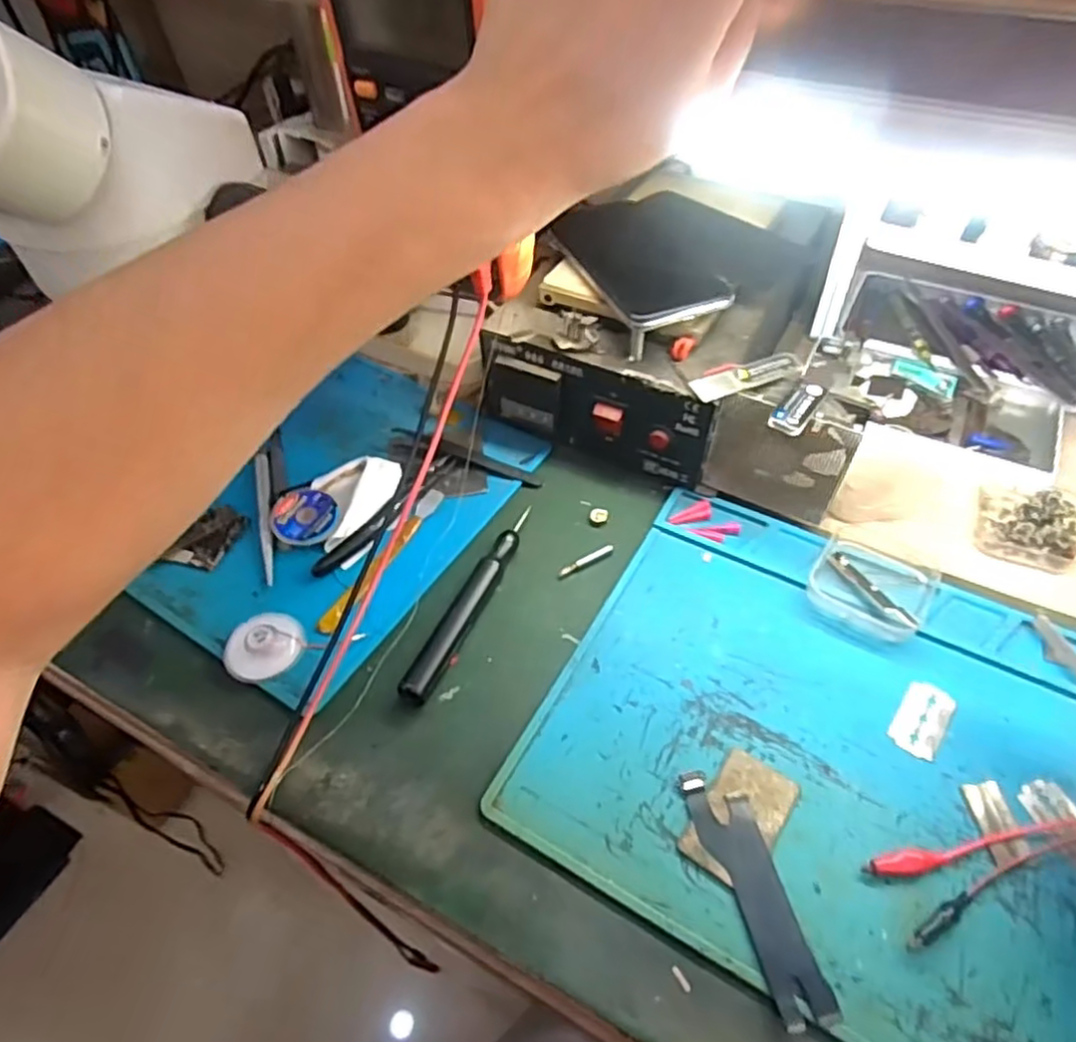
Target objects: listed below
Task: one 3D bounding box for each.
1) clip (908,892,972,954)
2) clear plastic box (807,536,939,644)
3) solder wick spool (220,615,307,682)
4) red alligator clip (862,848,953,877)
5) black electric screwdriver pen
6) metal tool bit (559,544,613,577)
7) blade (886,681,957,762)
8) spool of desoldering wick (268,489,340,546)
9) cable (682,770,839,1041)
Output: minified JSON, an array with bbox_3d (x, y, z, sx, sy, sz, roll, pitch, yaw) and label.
[{"bbox_3d":[0.175,0.173,0.305,0.037,0.009,0.008,-26,54,-17],"label":"clip"},{"bbox_3d":[0.197,0.036,0.413,0.062,0.015,0.065,28,58,23],"label":"clear plastic box"},{"bbox_3d":[-0.159,0.073,0.408,0.038,0.015,0.044,36,61,28],"label":"solder wick spool"},{"bbox_3d":[0.170,0.156,0.322,0.040,0.007,0.012,-6,51,-1],"label":"red alligator clip"},{"bbox_3d":[-0.040,0.046,0.422,0.017,0.015,0.143,19,55,17],"label":"black electric screwdriver pen"},{"bbox_3d":[0.030,0.025,0.442,0.039,0.004,0.007,-24,54,-15],"label":"metal tool bit"},{"bbox_3d":[0.201,0.103,0.366,0.024,0.004,0.041,29,58,24],"label":"blade"},{"bbox_3d":[-0.152,-0.002,0.458,0.042,0.013,0.041,-2,51,2],"label":"spool of desoldering wick"},{"bbox_3d":[0.098,0.166,0.318,0.027,0.005,0.107,-14,52,-8],"label":"cable"}]

